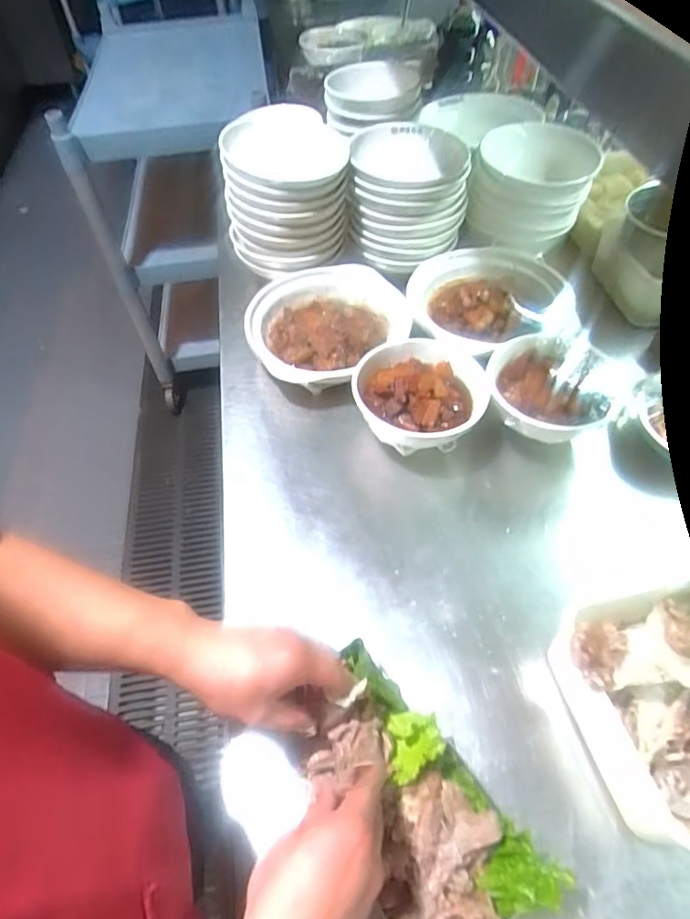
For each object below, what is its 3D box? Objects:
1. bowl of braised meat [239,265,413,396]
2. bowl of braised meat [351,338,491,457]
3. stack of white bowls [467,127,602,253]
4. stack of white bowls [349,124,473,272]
[{"bbox_3d":[-0.024,-0.212,0.865,0.255,0.071,0.276,0,53,1],"label":"bowl of braised meat"},{"bbox_3d":[0.102,-0.078,0.750,0.172,0.093,0.172,0,53,1],"label":"bowl of braised meat"},{"bbox_3d":[0.341,-0.507,0.976,0.196,0.130,0.237,17,55,13],"label":"stack of white bowls"},{"bbox_3d":[0.108,-0.467,0.948,0.190,0.162,0.201,1,53,2],"label":"stack of white bowls"}]

